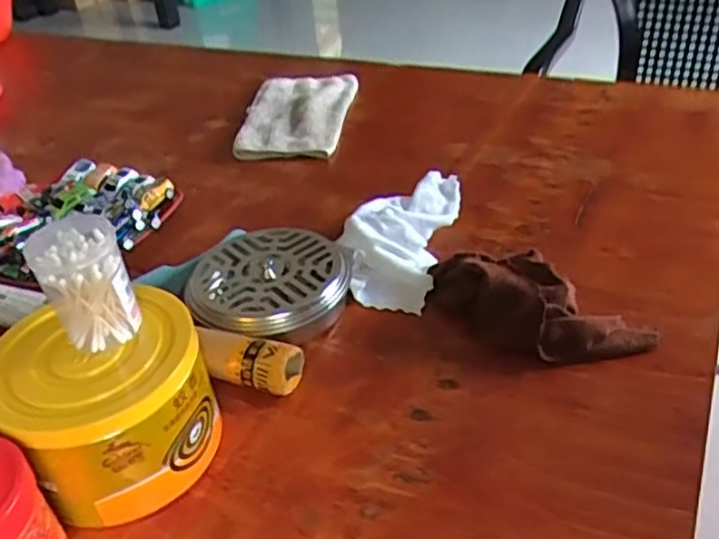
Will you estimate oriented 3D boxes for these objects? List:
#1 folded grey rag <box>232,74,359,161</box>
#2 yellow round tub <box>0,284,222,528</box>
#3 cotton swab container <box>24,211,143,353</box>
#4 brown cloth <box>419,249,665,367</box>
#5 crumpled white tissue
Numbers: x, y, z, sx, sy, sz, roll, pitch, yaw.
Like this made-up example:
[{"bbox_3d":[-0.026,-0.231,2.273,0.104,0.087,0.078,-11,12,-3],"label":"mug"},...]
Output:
[{"bbox_3d":[-0.088,-0.221,0.951,0.143,0.026,0.245,-1,36,9],"label":"folded grey rag"},{"bbox_3d":[-0.172,0.093,0.473,0.135,0.105,0.128,-5,36,4],"label":"yellow round tub"},{"bbox_3d":[-0.179,0.009,0.443,0.050,0.072,0.055,-27,41,-26],"label":"cotton swab container"},{"bbox_3d":[0.139,0.030,0.550,0.182,0.054,0.076,11,40,24],"label":"brown cloth"},{"bbox_3d":[0.036,-0.033,0.665,0.097,0.040,0.171,6,38,18],"label":"crumpled white tissue"}]

